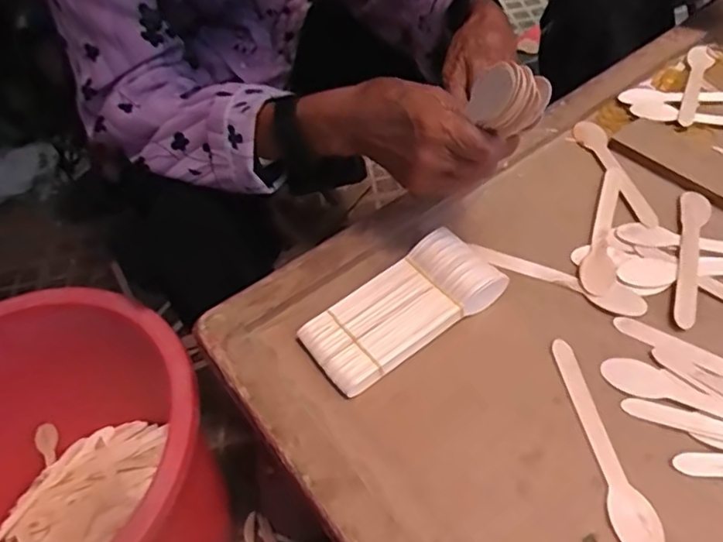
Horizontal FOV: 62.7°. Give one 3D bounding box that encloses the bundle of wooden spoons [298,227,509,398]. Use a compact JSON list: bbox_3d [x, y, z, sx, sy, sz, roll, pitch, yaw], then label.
[{"bbox_3d":[0.031,0.026,0.468,0.155,0.023,0.073,-31,53,-20],"label":"bundle of wooden spoons"}]

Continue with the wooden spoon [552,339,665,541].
[{"bbox_3d":[0.163,0.111,0.399,0.026,0.004,0.155,-7,48,1],"label":"wooden spoon"}]

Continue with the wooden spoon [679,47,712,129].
[{"bbox_3d":[0.359,-0.204,0.641,0.025,0.005,0.153,18,53,21],"label":"wooden spoon"}]

